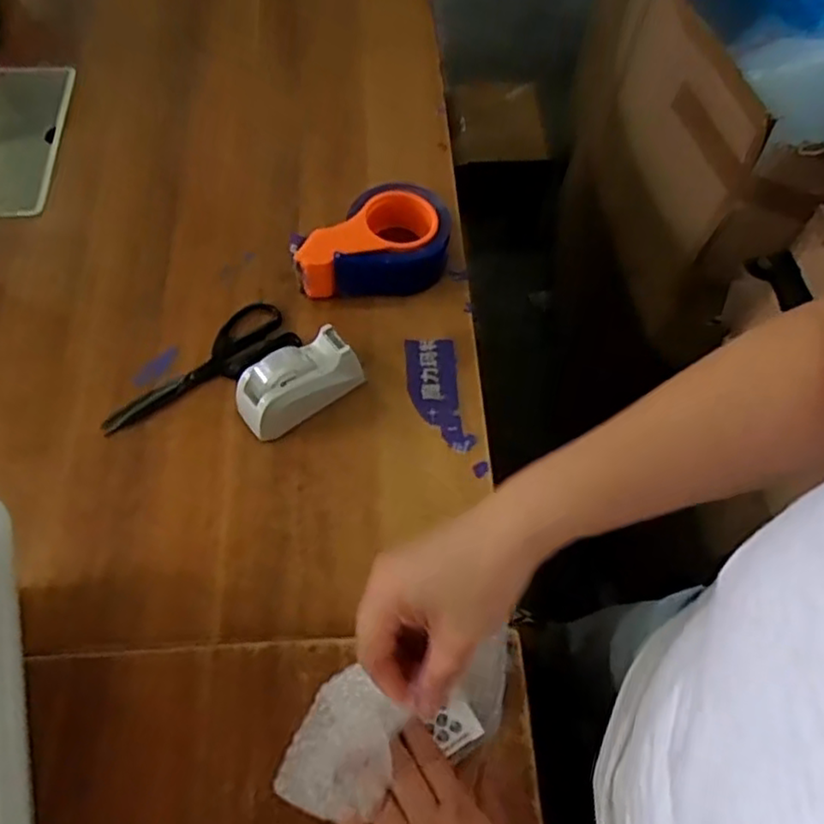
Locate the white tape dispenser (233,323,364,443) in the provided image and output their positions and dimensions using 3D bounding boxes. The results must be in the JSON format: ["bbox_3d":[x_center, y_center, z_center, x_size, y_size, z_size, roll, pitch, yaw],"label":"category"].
[{"bbox_3d":[-0.105,-0.028,0.628,0.112,0.062,0.050,-32,68,-17],"label":"white tape dispenser"}]

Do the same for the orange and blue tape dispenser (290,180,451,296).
[{"bbox_3d":[-0.041,-0.185,0.716,0.160,0.069,0.120,-1,62,-3],"label":"orange and blue tape dispenser"}]

